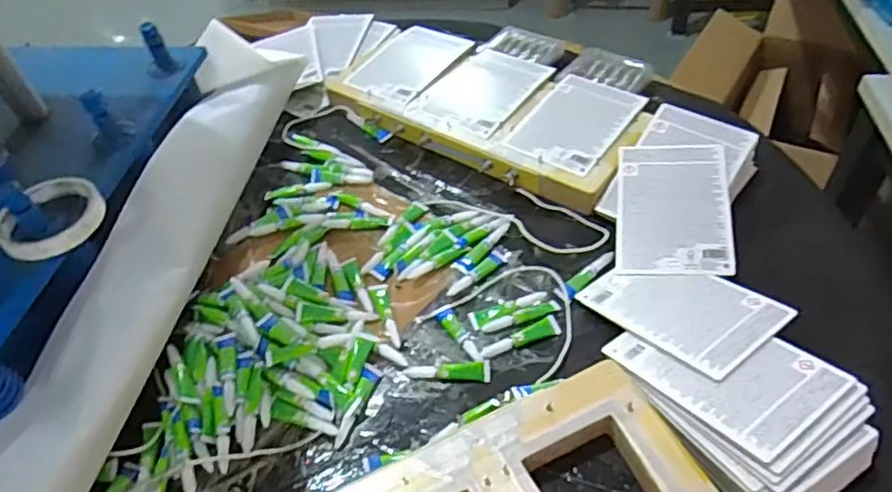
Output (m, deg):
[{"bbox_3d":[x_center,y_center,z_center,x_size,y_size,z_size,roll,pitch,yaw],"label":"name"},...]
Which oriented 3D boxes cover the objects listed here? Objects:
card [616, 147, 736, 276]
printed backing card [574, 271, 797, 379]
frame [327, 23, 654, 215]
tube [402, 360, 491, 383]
[{"bbox_3d":[0.248,-0.042,0.695,0.116,0.010,0.165,-1,62,19],"label":"card"},{"bbox_3d":[0.227,0.058,0.614,0.115,0.006,0.166,-31,36,-22],"label":"printed backing card"},{"bbox_3d":[0.053,-0.197,0.861,0.430,0.040,0.219,26,56,26],"label":"frame"},{"bbox_3d":[0.001,0.119,0.609,0.081,0.009,0.017,0,48,6],"label":"tube"}]

